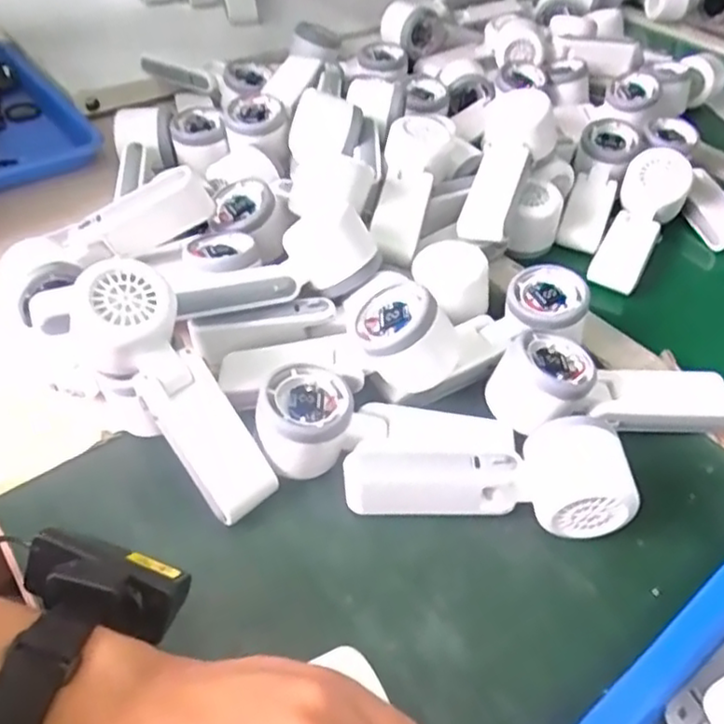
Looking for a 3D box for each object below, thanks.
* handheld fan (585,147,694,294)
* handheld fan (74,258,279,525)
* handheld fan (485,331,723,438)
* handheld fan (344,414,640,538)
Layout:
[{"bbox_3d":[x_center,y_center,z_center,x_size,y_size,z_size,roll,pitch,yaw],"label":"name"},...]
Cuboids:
[{"bbox_3d":[0.245,-0.129,0.606,0.058,0.058,0.149,24,51,22],"label":"handheld fan"},{"bbox_3d":[-0.111,0.019,0.403,0.049,0.038,0.164,-36,100,-28],"label":"handheld fan"},{"bbox_3d":[0.170,0.021,0.458,0.166,0.045,0.060,6,45,-11],"label":"handheld fan"},{"bbox_3d":[0.075,0.065,0.410,0.166,0.058,0.058,7,45,3],"label":"handheld fan"}]

